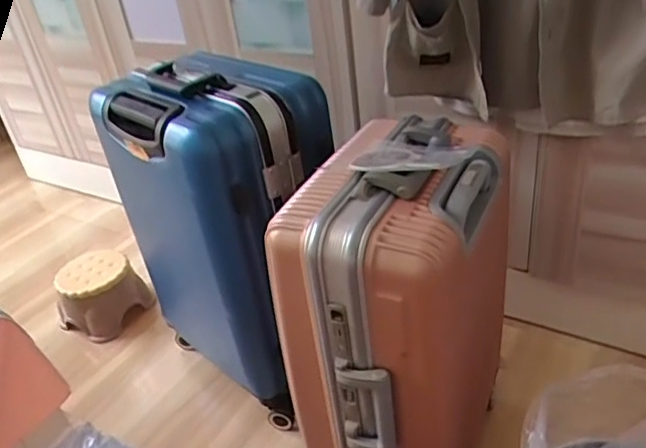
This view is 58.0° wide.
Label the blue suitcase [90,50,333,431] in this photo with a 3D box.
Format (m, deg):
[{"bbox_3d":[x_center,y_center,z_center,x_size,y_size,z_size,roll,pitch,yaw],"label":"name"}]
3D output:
[{"bbox_3d":[-0.186,-0.001,1.206,0.284,0.602,0.418,-31,39,-31],"label":"blue suitcase"}]

